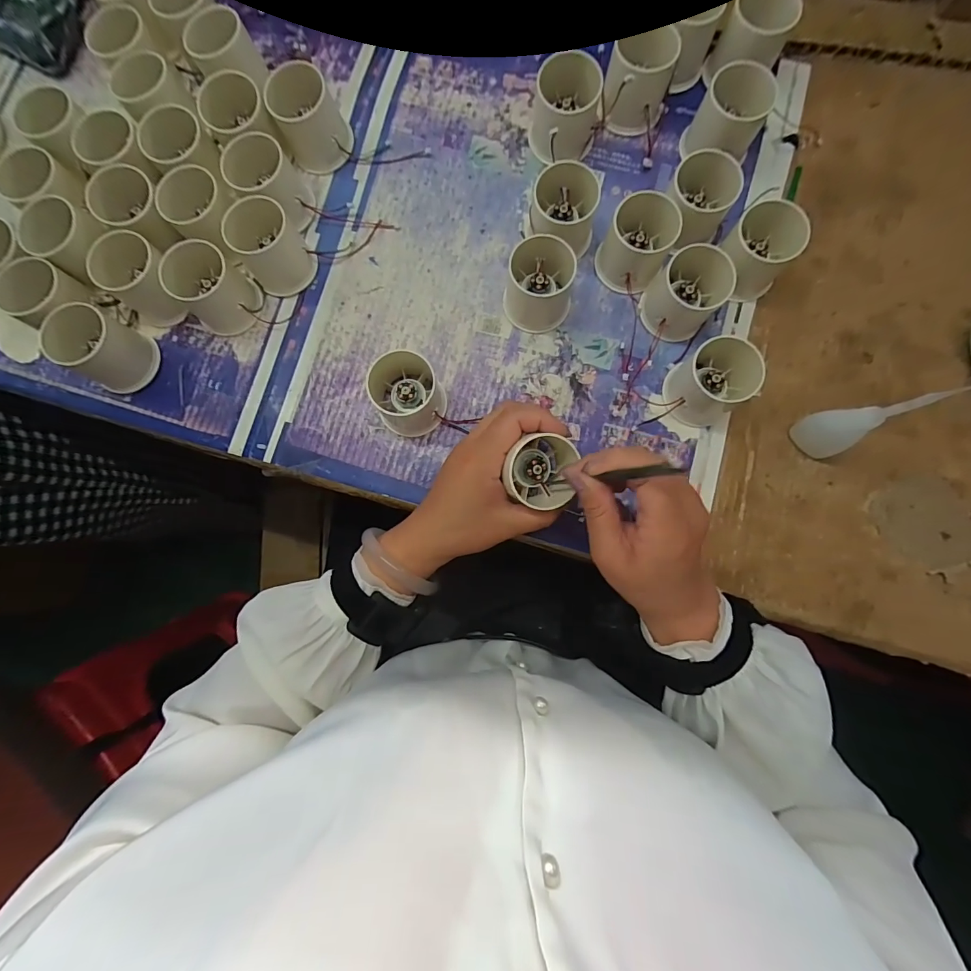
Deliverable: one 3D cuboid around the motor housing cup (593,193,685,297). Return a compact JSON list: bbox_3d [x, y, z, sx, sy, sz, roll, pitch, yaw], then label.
[{"bbox_3d":[0.124,-0.198,0.343,0.054,0.041,0.068,30,86,5],"label":"motor housing cup"}]

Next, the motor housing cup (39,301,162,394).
[{"bbox_3d":[-0.308,-0.110,0.341,0.053,0.051,0.051,0,84,2],"label":"motor housing cup"}]

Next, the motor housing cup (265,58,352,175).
[{"bbox_3d":[-0.150,-0.314,0.357,0.056,0.046,0.067,-21,84,0],"label":"motor housing cup"}]

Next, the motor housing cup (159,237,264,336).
[{"bbox_3d":[-0.222,-0.160,0.345,0.051,0.048,0.053,0,84,2],"label":"motor housing cup"}]

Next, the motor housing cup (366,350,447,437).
[{"bbox_3d":[-0.061,-0.071,0.332,0.056,0.054,0.053,0,84,2],"label":"motor housing cup"}]

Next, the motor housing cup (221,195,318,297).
[{"bbox_3d":[-0.177,-0.195,0.349,0.051,0.049,0.052,0,84,2],"label":"motor housing cup"}]

